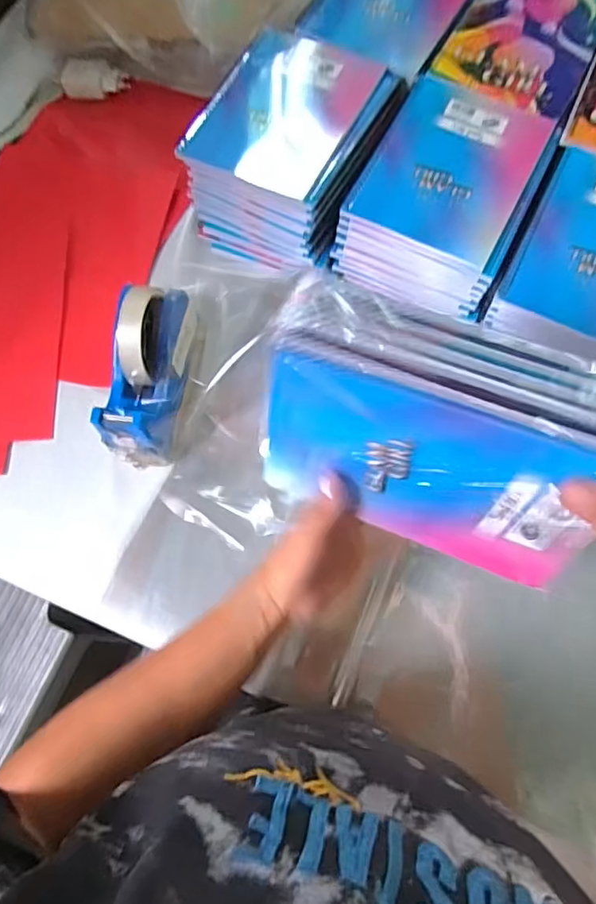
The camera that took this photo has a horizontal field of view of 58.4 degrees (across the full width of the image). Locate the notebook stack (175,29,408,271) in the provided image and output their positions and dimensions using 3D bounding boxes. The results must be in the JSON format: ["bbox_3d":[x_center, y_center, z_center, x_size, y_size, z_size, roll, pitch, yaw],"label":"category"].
[{"bbox_3d":[-0.005,-0.330,0.584,0.178,0.091,0.230,25,76,10],"label":"notebook stack"}]

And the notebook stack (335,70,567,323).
[{"bbox_3d":[0.153,-0.266,0.555,0.158,0.074,0.204,25,76,10],"label":"notebook stack"}]

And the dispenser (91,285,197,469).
[{"bbox_3d":[-0.134,-0.077,0.500,0.051,0.105,0.160,14,75,7],"label":"dispenser"}]

